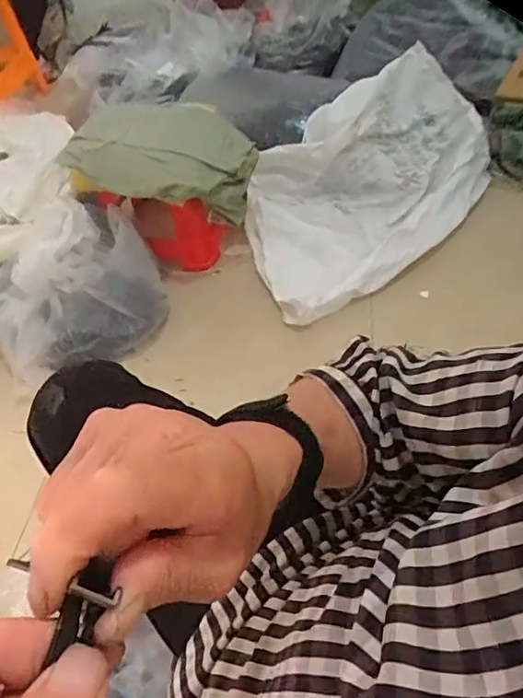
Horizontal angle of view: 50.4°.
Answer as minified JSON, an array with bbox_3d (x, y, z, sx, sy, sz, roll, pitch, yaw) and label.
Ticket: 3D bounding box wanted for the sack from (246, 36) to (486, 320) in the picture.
[{"bbox_3d":[0.262,-0.442,1.346,0.725,0.324,0.437,-34,53,-22],"label":"sack"}]

